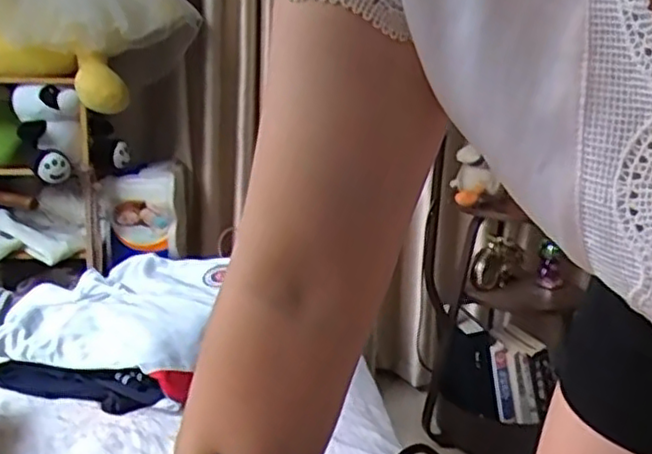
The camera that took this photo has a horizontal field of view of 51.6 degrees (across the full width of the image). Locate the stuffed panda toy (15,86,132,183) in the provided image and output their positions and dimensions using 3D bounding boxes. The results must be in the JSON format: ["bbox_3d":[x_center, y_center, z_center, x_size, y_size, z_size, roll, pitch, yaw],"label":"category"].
[{"bbox_3d":[-0.541,-0.186,1.317,0.116,0.169,0.118,-6,16,-22],"label":"stuffed panda toy"}]

